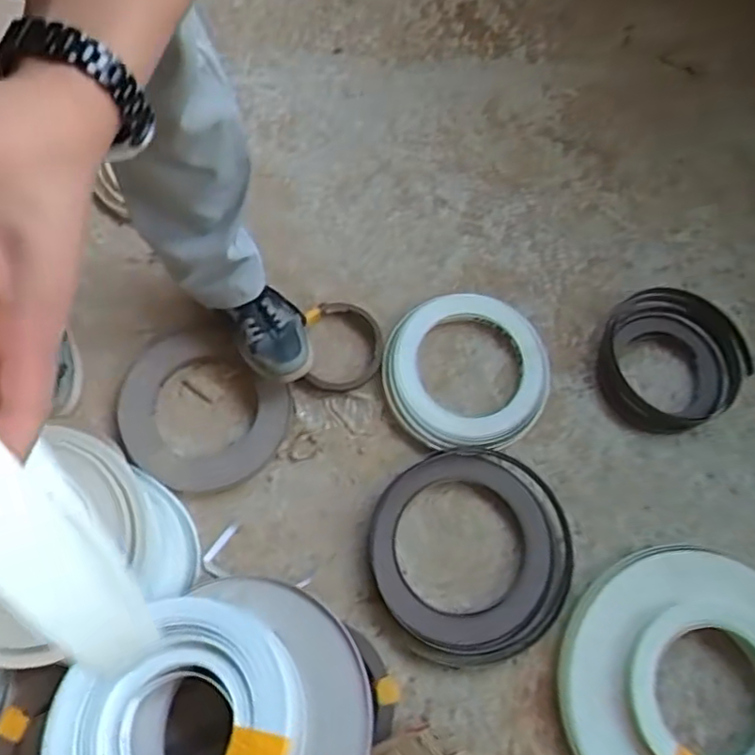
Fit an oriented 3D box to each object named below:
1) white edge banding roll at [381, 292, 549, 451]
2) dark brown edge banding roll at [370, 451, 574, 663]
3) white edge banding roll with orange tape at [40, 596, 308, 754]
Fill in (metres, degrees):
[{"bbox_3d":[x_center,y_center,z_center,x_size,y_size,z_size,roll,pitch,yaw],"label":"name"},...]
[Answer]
[{"bbox_3d":[0.141,-0.017,1.010,0.259,0.039,0.257,2,72,0],"label":"white edge banding roll"},{"bbox_3d":[0.136,0.254,0.927,0.287,0.029,0.294,0,72,-1],"label":"dark brown edge banding roll"},{"bbox_3d":[-0.242,0.430,0.764,0.297,0.028,0.280,-3,60,6],"label":"white edge banding roll with orange tape"}]

